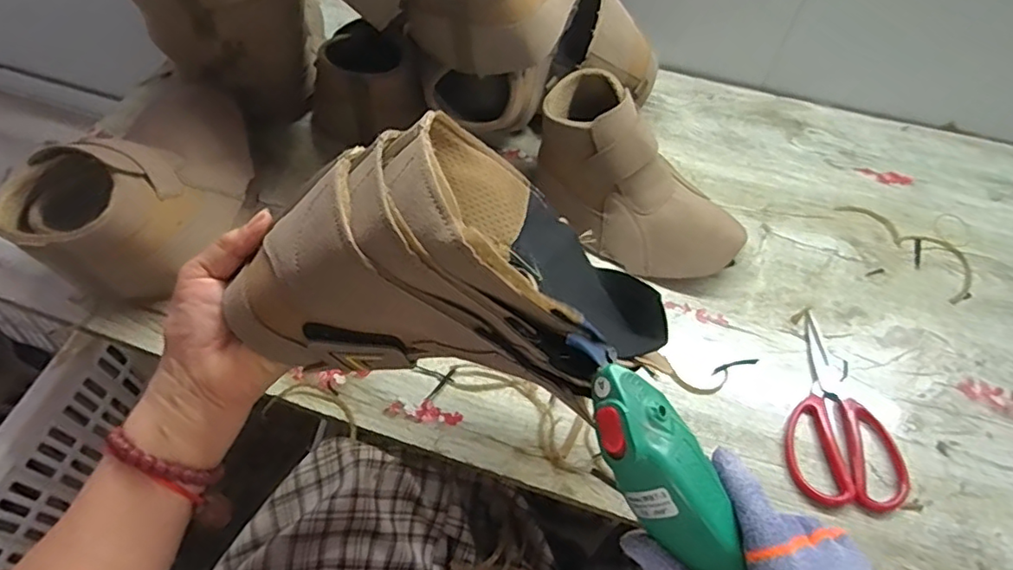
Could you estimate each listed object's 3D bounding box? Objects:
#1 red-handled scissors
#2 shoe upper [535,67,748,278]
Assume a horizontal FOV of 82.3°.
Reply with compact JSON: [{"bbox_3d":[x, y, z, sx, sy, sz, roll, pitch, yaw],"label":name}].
[{"bbox_3d":[0.292,0.107,0.528,0.087,0.012,0.183,3,55,-1],"label":"red-handled scissors"},{"bbox_3d":[0.131,-0.107,0.600,0.127,0.123,0.234,-38,65,-25],"label":"shoe upper"}]

